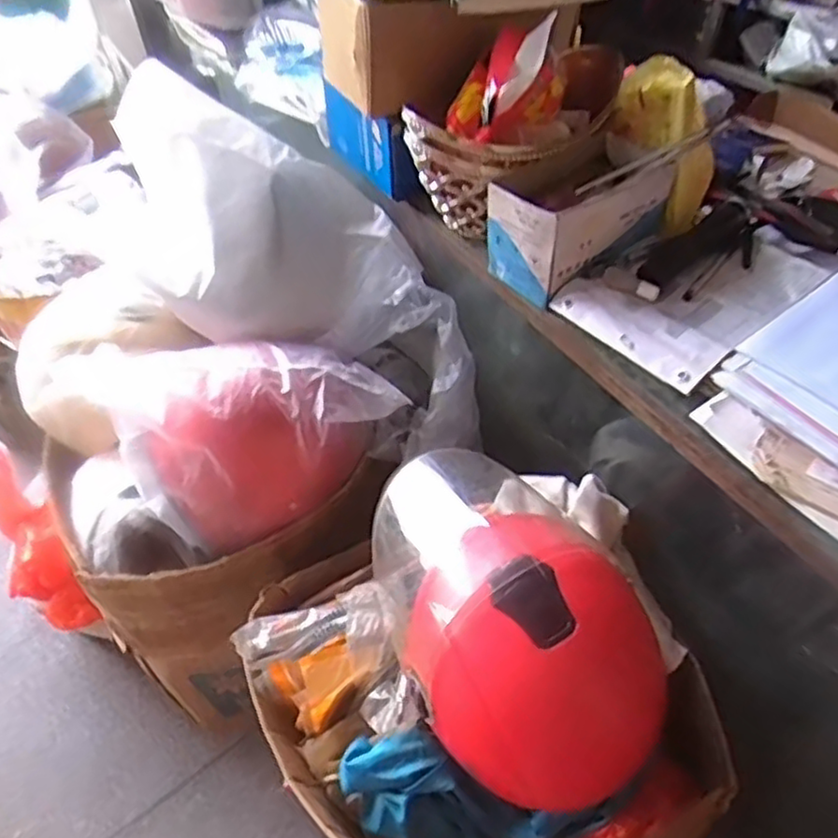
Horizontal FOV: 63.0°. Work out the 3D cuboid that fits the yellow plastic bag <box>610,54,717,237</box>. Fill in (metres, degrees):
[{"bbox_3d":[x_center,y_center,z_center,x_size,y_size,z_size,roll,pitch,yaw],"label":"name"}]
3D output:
[{"bbox_3d":[0.257,-0.277,0.688,0.078,0.162,0.086,-33,14,-24],"label":"yellow plastic bag"}]

